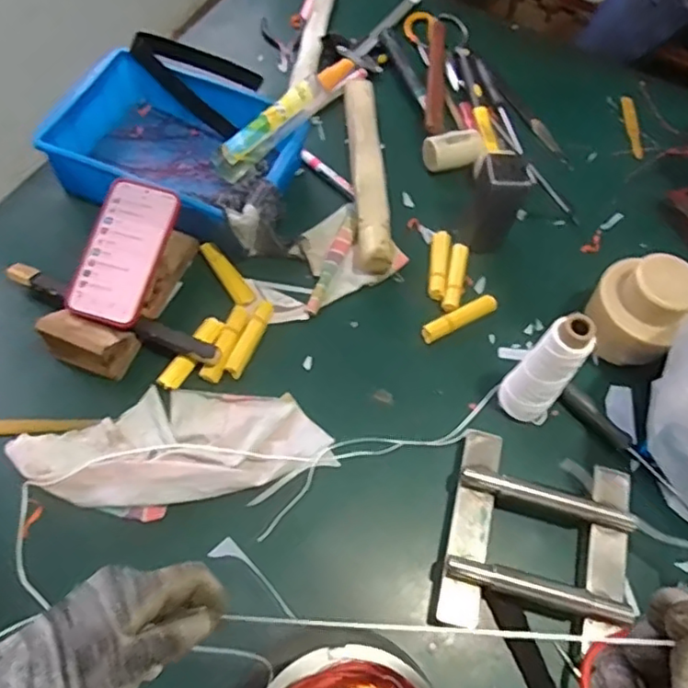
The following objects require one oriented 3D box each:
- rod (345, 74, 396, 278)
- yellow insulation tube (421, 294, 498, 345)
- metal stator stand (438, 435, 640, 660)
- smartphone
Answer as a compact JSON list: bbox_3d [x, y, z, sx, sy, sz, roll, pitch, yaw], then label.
[{"bbox_3d":[0.032,-0.246,0.834,0.048,0.045,0.345,-1,63,-5],"label":"rod"},{"bbox_3d":[0.140,-0.031,0.754,0.103,0.019,0.025,-26,67,-16],"label":"yellow insulation tube"},{"bbox_3d":[0.193,0.199,0.621,0.175,0.044,0.195,16,63,4],"label":"metal stator stand"},{"bbox_3d":[-0.243,-0.104,0.687,0.074,0.013,0.169,18,77,-3],"label":"smartphone"}]

